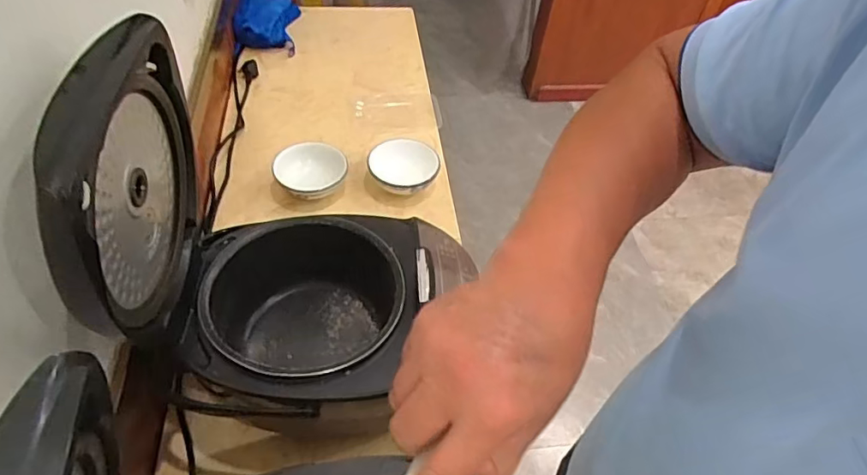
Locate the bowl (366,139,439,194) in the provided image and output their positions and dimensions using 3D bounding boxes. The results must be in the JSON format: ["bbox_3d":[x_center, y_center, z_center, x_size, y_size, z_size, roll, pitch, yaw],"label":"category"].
[{"bbox_3d":[-0.051,-0.112,0.904,0.112,0.052,0.127,2,49,-5],"label":"bowl"}]

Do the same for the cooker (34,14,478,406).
[{"bbox_3d":[-0.124,0.009,0.512,0.316,0.356,0.222,2,49,-4],"label":"cooker"}]

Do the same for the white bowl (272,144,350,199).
[{"bbox_3d":[-0.198,-0.101,0.879,0.112,0.058,0.108,-5,50,-10],"label":"white bowl"}]

